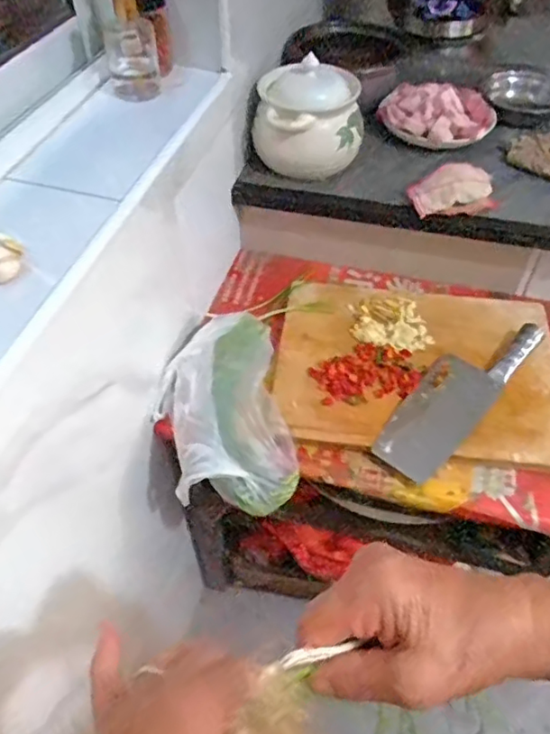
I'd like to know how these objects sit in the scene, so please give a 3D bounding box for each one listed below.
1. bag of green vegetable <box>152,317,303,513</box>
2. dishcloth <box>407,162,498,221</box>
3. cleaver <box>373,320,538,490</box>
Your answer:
[{"bbox_3d":[-0.071,0.048,0.801,0.166,0.066,0.299,-10,51,-4],"label":"bag of green vegetable"},{"bbox_3d":[0.267,-0.272,0.893,0.131,0.049,0.079,-14,51,-8],"label":"dishcloth"},{"bbox_3d":[0.251,0.027,0.806,0.091,0.034,0.299,35,61,27],"label":"cleaver"}]

